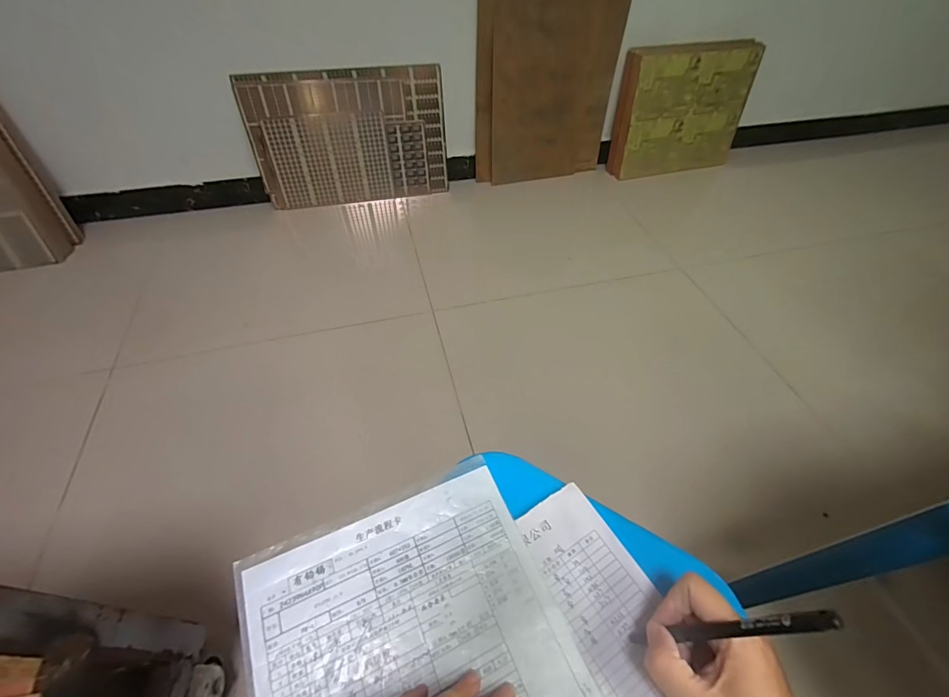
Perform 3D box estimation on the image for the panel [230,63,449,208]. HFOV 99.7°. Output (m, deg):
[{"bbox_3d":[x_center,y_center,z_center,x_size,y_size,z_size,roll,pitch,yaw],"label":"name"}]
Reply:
[{"bbox_3d":[-0.412,-0.705,1.365,0.626,0.393,0.019,-10,35,-10],"label":"panel"}]

